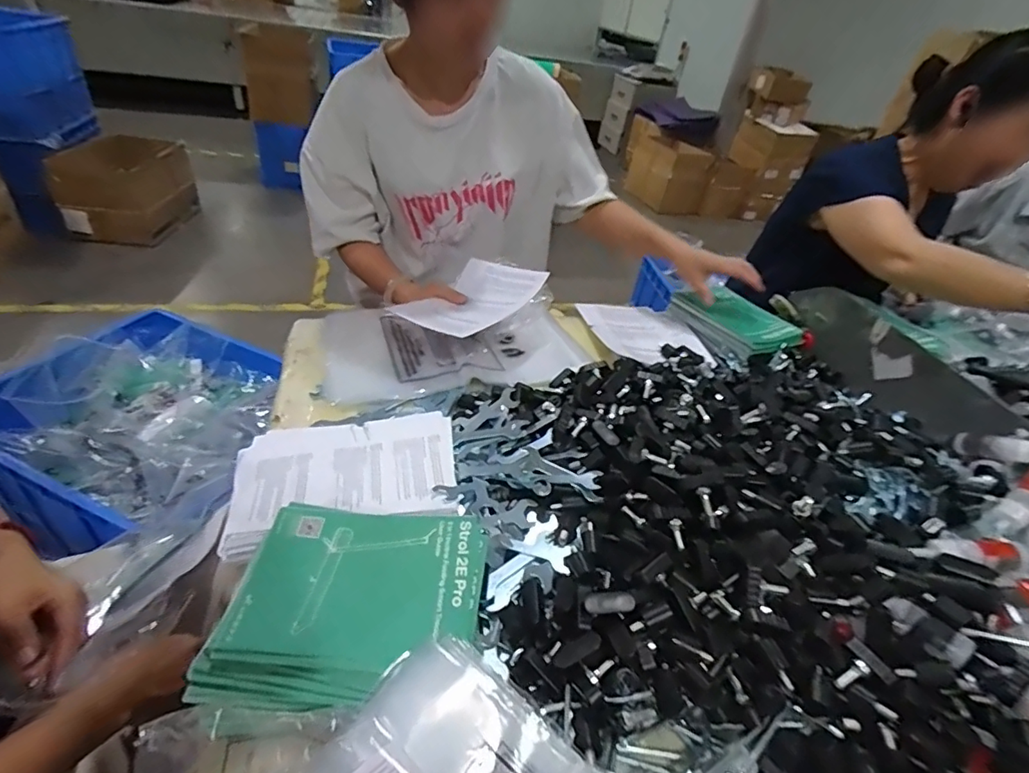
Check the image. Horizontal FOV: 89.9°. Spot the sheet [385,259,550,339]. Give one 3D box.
[{"bbox_3d":[-0.057,-0.122,0.730,0.144,0.037,0.199,24,39,17],"label":"sheet"}]

